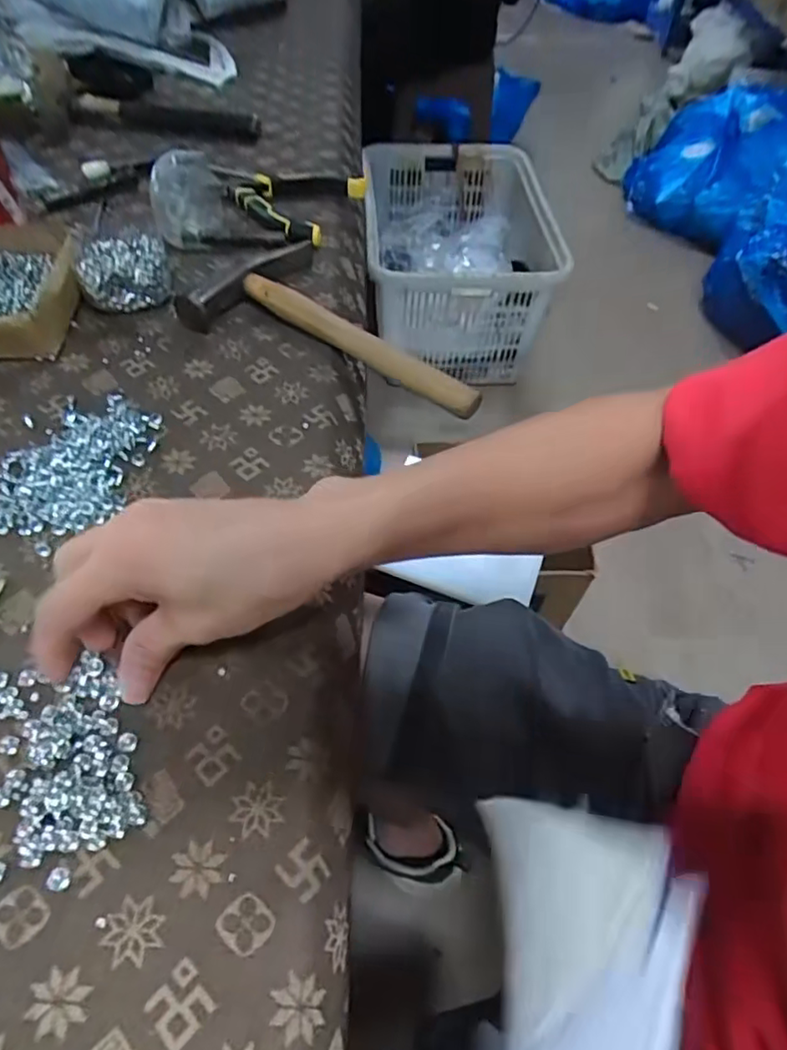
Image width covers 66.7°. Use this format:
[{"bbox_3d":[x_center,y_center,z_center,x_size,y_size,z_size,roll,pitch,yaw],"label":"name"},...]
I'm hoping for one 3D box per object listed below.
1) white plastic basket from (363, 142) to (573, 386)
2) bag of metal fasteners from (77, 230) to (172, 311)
[{"bbox_3d":[0.178,-0.715,1.590,0.476,0.321,0.684,0,54,-4],"label":"white plastic basket"},{"bbox_3d":[-0.218,-0.209,0.491,0.063,0.037,0.068,-6,55,-8],"label":"bag of metal fasteners"}]

